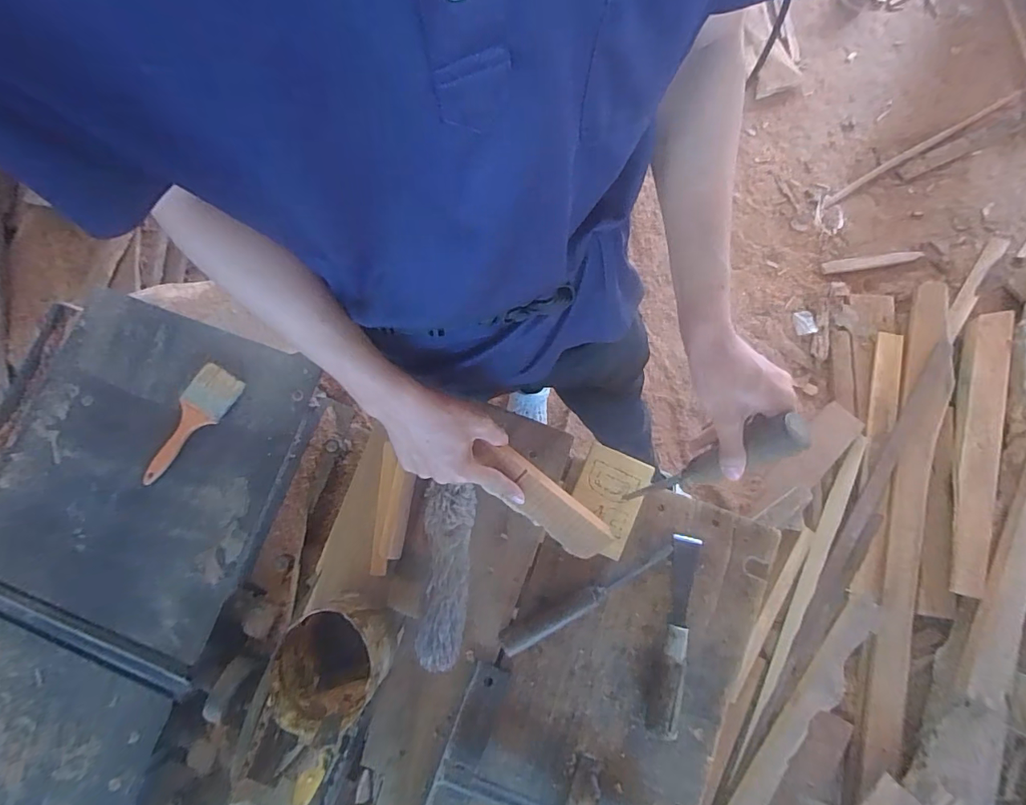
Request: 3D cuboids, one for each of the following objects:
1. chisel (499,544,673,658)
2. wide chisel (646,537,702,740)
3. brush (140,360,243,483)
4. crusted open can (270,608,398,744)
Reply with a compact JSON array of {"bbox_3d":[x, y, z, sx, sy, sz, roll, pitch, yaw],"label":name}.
[{"bbox_3d":[0.095,0.248,0.609,0.240,0.024,0.031,-26,80,-2],"label":"chisel"},{"bbox_3d":[0.199,0.281,0.597,0.034,0.031,0.227,12,81,5],"label":"wide chisel"},{"bbox_3d":[-0.479,0.030,0.713,0.069,0.008,0.189,35,82,7],"label":"brush"},{"bbox_3d":[-0.200,0.295,0.572,0.124,0.117,0.113,-37,80,-3],"label":"crusted open can"}]

